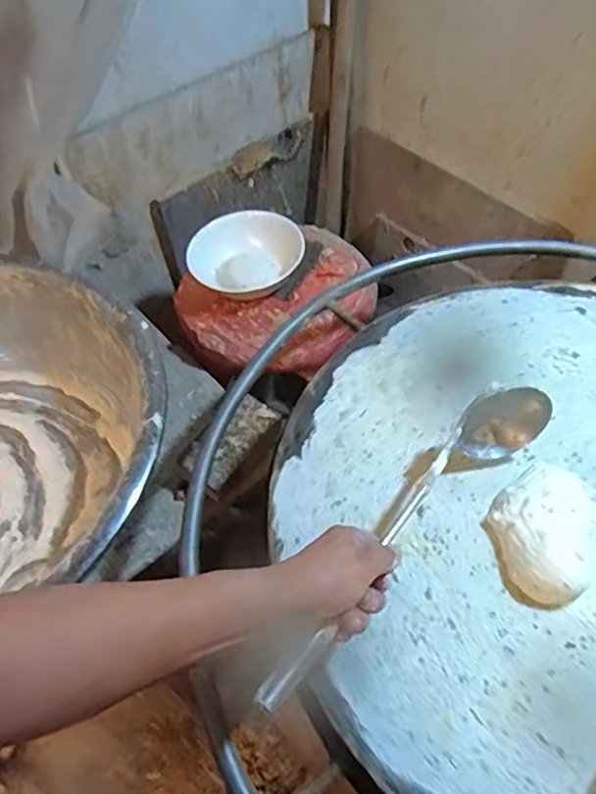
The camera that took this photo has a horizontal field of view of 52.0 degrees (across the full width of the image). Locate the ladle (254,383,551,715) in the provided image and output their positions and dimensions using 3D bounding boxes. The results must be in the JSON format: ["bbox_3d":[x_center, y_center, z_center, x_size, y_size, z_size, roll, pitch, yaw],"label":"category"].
[{"bbox_3d":[0.099,0.100,0.509,0.062,0.064,0.377,34,53,25],"label":"ladle"}]

